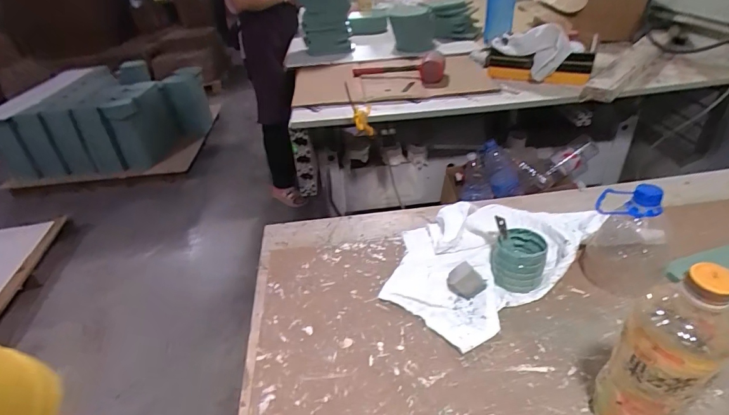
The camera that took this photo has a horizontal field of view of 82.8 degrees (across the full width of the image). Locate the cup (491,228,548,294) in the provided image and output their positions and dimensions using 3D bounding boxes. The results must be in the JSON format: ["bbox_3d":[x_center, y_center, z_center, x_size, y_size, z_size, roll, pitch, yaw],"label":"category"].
[{"bbox_3d":[0.208,0.070,0.557,0.066,0.064,0.064,10,37,19],"label":"cup"}]

